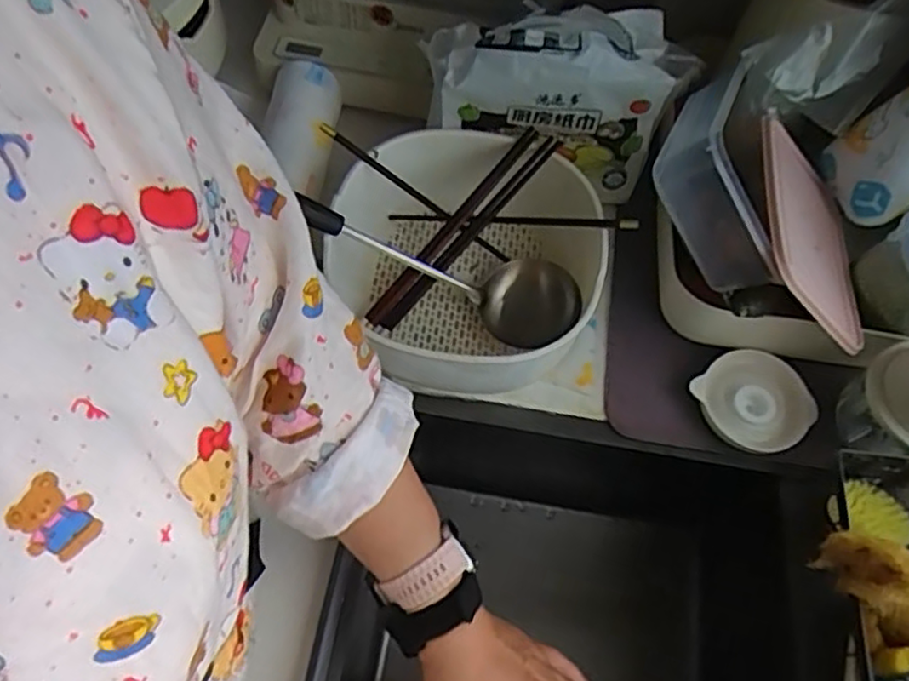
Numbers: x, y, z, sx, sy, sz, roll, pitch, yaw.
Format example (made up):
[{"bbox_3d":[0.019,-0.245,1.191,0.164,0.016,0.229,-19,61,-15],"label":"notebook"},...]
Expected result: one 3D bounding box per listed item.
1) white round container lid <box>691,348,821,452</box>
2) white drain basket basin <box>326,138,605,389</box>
[{"bbox_3d":[0.270,0.054,0.612,0.087,0.026,0.093,1,64,-3],"label":"white round container lid"},{"bbox_3d":[0.013,-0.068,0.619,0.219,0.098,0.233,1,64,-3],"label":"white drain basket basin"}]

